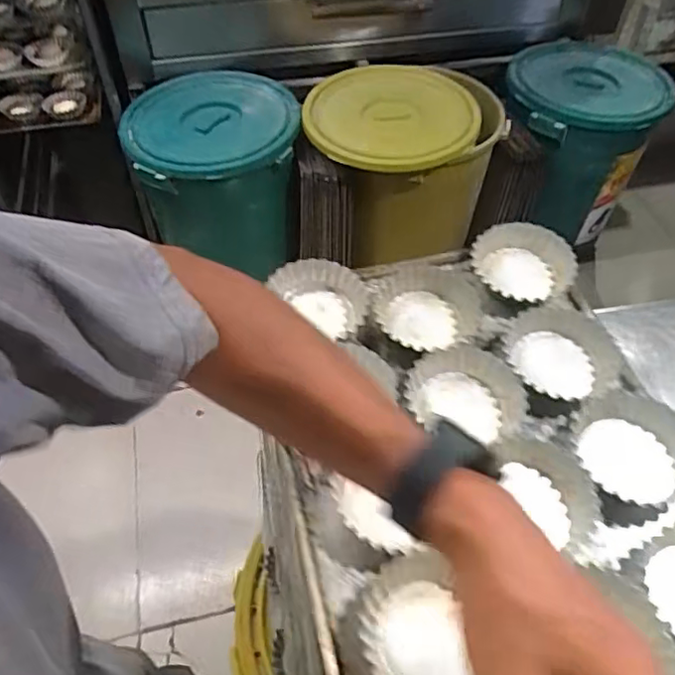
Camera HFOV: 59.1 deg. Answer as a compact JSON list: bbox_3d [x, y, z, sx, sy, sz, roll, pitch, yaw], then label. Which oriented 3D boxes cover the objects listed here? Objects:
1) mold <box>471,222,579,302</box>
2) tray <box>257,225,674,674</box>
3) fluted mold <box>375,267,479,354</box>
[{"bbox_3d":[0.192,-0.075,0.615,0.099,0.028,0.095,-2,50,2],"label":"mold"},{"bbox_3d":[0.108,0.098,0.497,0.357,0.064,0.442,-11,50,-5],"label":"tray"},{"bbox_3d":[0.093,-0.025,0.594,0.109,0.032,0.101,-2,50,2],"label":"fluted mold"}]

